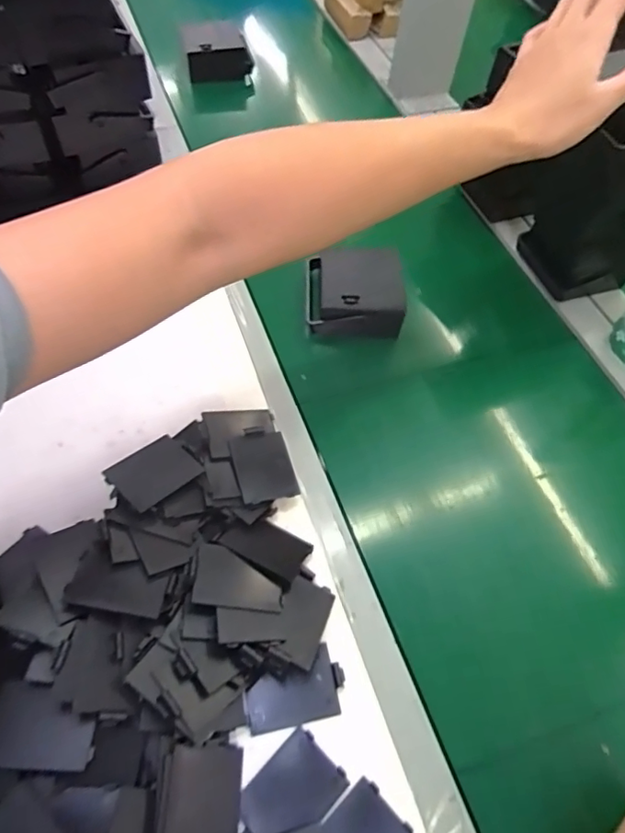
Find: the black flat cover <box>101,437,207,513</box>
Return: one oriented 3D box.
[{"bbox_3d":[-0.117,0.041,0.407,0.045,0.005,0.059,38,47,20],"label":"black flat cover"}]

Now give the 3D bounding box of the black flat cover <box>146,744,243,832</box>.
[{"bbox_3d":[-0.069,0.230,0.321,0.052,0.008,0.061,15,52,-20],"label":"black flat cover"}]

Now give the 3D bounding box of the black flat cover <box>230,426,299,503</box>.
[{"bbox_3d":[-0.039,0.038,0.438,0.046,0.004,0.065,-8,56,-19],"label":"black flat cover"}]

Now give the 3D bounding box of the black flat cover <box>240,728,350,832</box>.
[{"bbox_3d":[-0.013,0.230,0.333,0.059,0.008,0.044,-38,68,-23],"label":"black flat cover"}]

